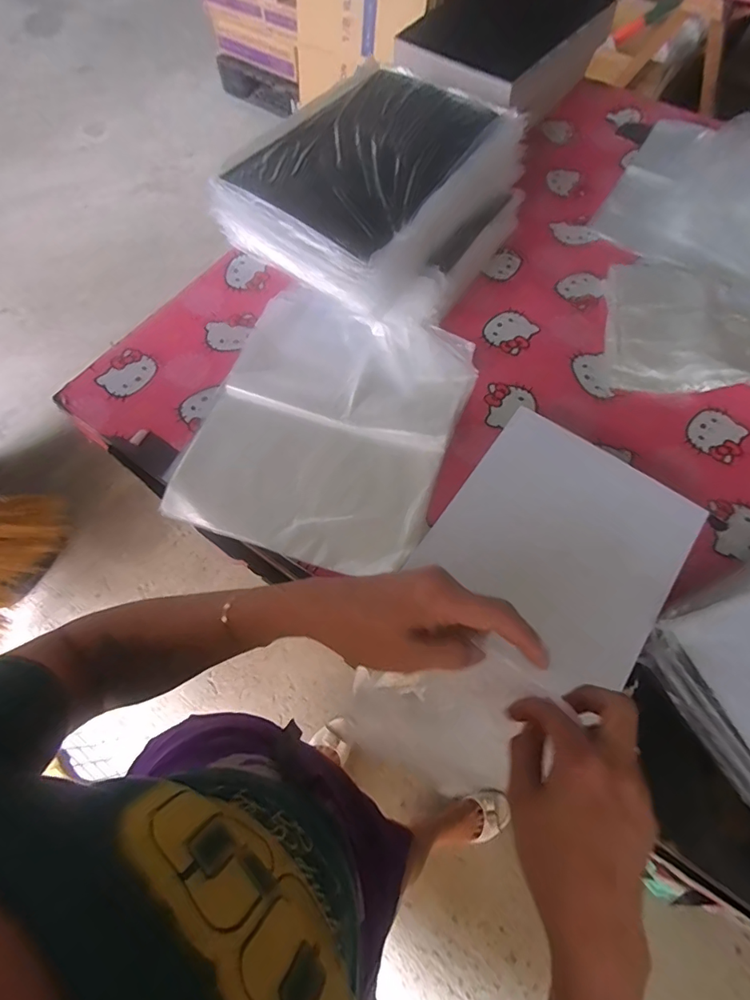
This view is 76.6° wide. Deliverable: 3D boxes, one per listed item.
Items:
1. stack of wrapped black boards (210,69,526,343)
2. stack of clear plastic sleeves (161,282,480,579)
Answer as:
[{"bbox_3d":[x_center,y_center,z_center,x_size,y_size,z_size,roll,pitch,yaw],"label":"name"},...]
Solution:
[{"bbox_3d":[0.016,-0.452,0.733,0.332,0.145,0.384,33,69,15],"label":"stack of wrapped black boards"},{"bbox_3d":[-0.061,-0.107,0.641,0.323,0.032,0.383,19,66,9],"label":"stack of clear plastic sleeves"}]

